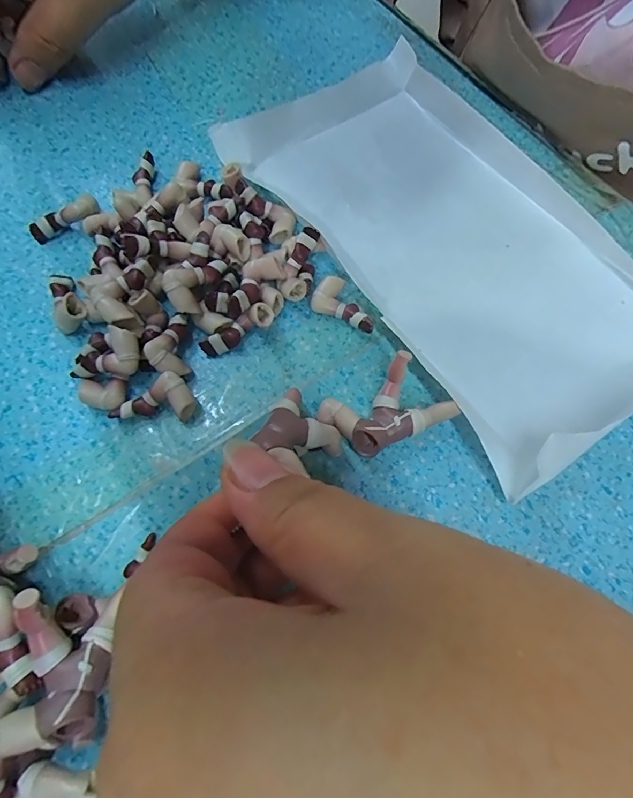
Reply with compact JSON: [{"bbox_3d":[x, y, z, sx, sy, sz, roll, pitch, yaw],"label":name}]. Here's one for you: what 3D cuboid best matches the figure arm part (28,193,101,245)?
[{"bbox_3d":[-0.106,-0.075,0.171,0.030,0.008,0.010,-26,72,6],"label":"figure arm part"}]

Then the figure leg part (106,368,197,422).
[{"bbox_3d":[-0.056,0.004,0.144,0.026,0.012,0.018,-37,75,-13],"label":"figure leg part"}]

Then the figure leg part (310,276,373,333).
[{"bbox_3d":[0.009,-0.034,0.161,0.016,0.008,0.027,-24,72,-9],"label":"figure leg part"}]

